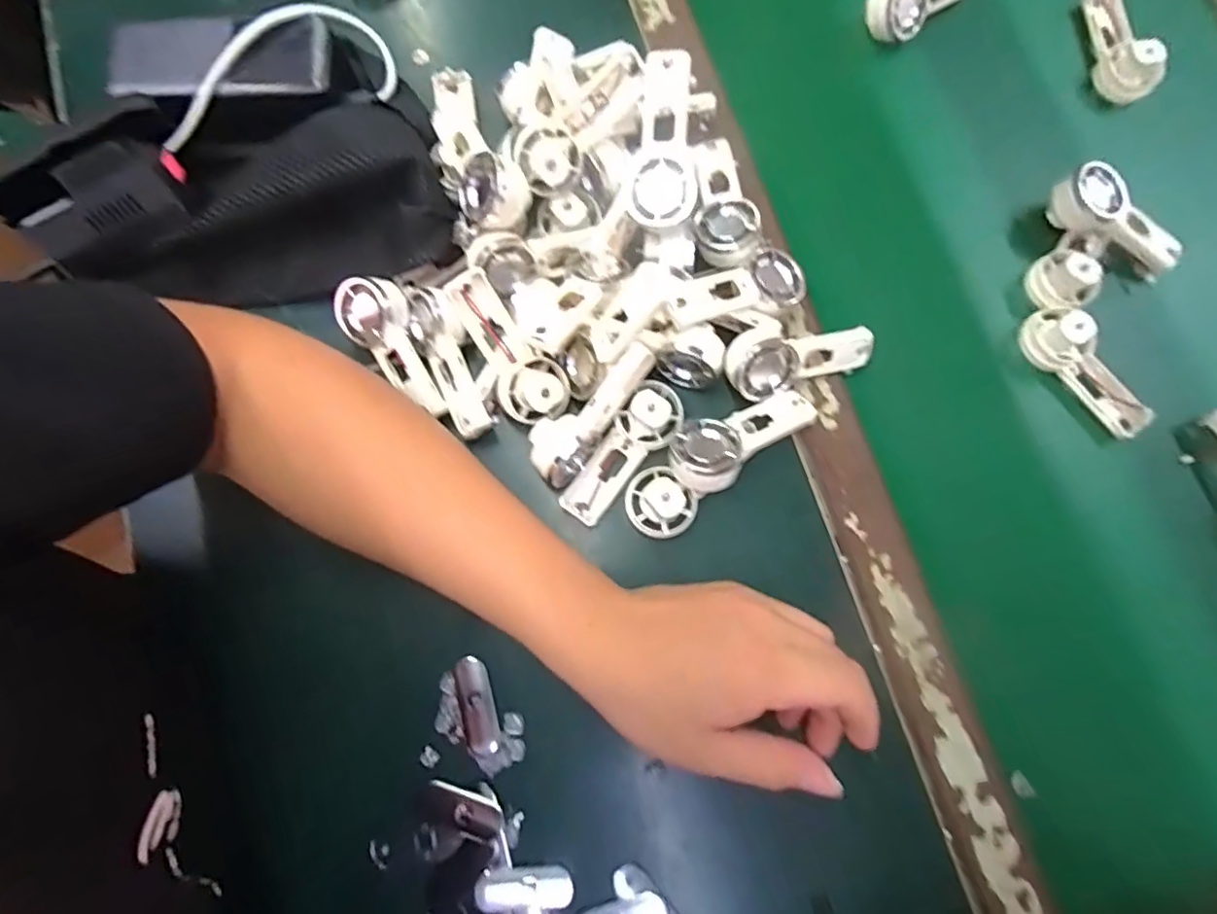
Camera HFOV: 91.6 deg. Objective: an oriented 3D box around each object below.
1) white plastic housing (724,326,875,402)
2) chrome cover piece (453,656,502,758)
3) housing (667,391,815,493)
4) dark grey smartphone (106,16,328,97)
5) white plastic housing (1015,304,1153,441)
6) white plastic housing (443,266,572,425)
[{"bbox_3d":[0.116,-0.065,0.359,0.092,0.031,0.039,-21,79,-5],"label":"white plastic housing"},{"bbox_3d":[-0.074,0.140,0.333,0.019,0.009,0.053,-12,78,-3],"label":"chrome cover piece"},{"bbox_3d":[0.079,-0.014,0.340,0.093,0.022,0.039,-30,80,-7],"label":"housing"},{"bbox_3d":[-0.238,-0.245,0.363,0.125,0.014,0.048,-4,78,-2],"label":"dark grey smartphone"},{"bbox_3d":[0.306,-0.054,0.377,0.032,0.031,0.095,-38,81,-8],"label":"white plastic housing"},{"bbox_3d":[-0.058,-0.061,0.341,0.037,0.027,0.090,-35,103,-8],"label":"white plastic housing"}]

